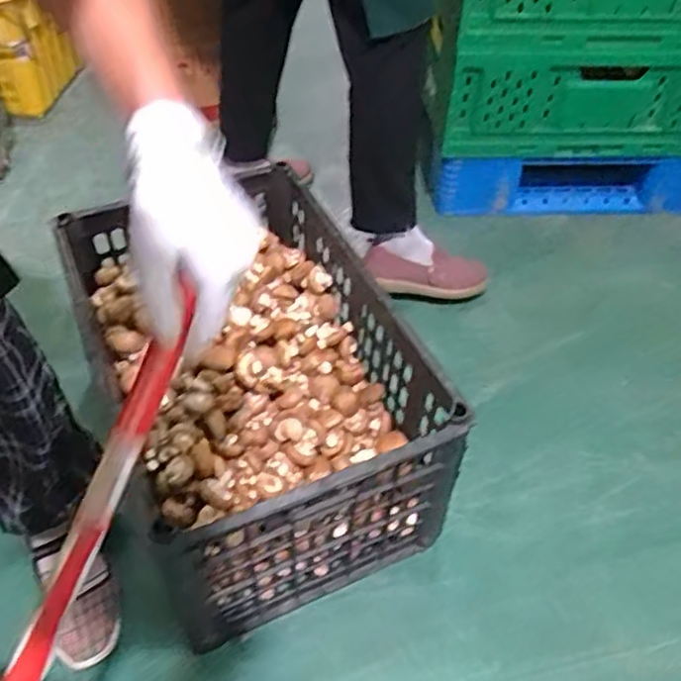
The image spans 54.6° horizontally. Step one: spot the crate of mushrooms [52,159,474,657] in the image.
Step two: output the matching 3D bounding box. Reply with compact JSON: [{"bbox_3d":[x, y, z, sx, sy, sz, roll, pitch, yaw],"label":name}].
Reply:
[{"bbox_3d":[-0.124,0.067,0.935,0.370,0.290,0.528,-17,51,-15],"label":"crate of mushrooms"}]

